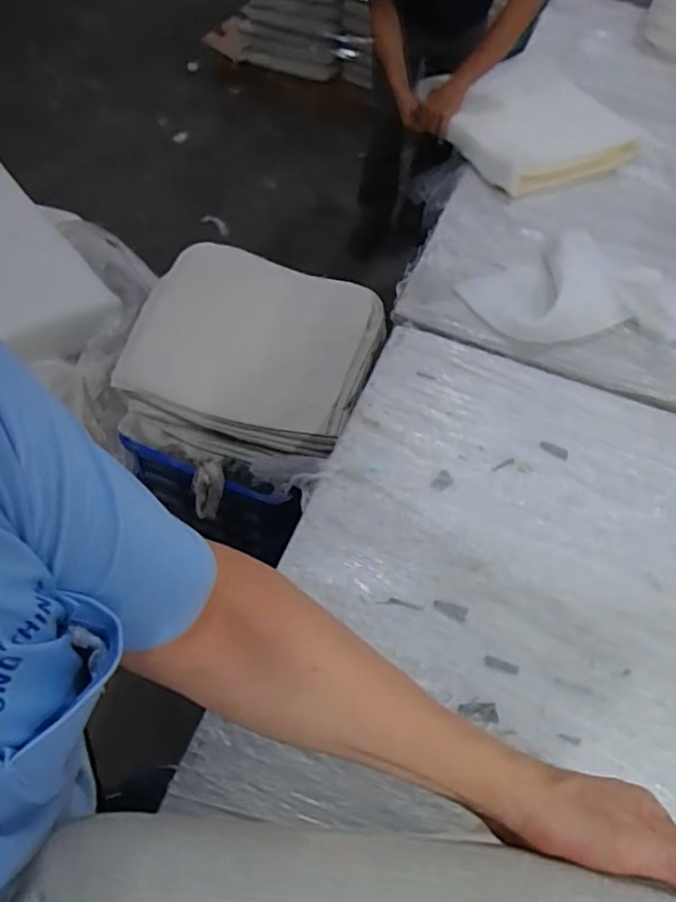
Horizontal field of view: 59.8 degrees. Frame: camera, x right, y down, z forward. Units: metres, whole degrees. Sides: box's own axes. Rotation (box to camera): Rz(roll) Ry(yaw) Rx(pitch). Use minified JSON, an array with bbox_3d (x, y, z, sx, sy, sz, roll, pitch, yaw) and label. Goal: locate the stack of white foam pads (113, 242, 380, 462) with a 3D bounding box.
[{"bbox_3d":[-0.191,-0.226,1.376,0.542,0.190,0.538,13,56,3],"label":"stack of white foam pads"}]

